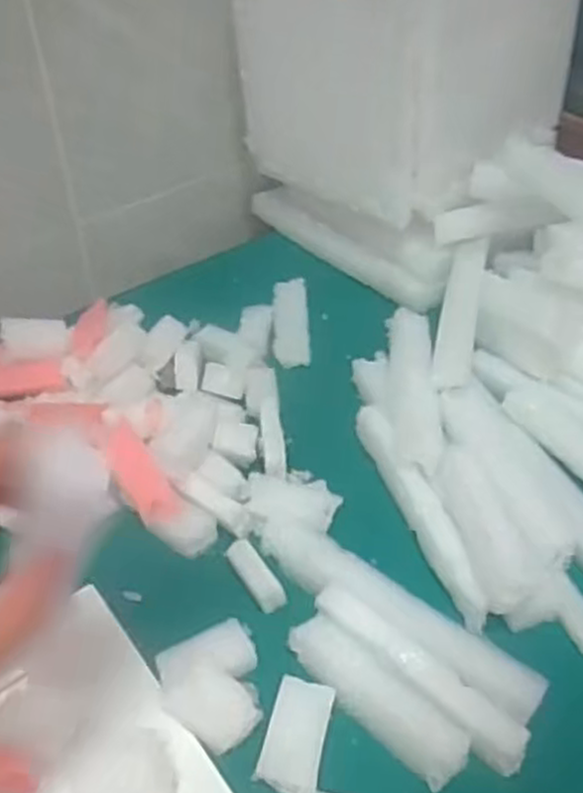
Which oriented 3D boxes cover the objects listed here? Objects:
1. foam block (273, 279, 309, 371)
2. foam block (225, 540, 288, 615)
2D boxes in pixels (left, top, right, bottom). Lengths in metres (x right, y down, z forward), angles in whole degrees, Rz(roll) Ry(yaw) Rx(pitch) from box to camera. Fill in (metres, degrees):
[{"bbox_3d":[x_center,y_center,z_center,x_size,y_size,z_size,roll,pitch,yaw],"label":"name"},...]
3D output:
[{"bbox_3d":[0.000,-0.064,0.677,0.030,0.012,0.114,0,42,0],"label":"foam block"},{"bbox_3d":[-0.022,0.109,0.480,0.016,0.015,0.049,-25,47,-24],"label":"foam block"}]

